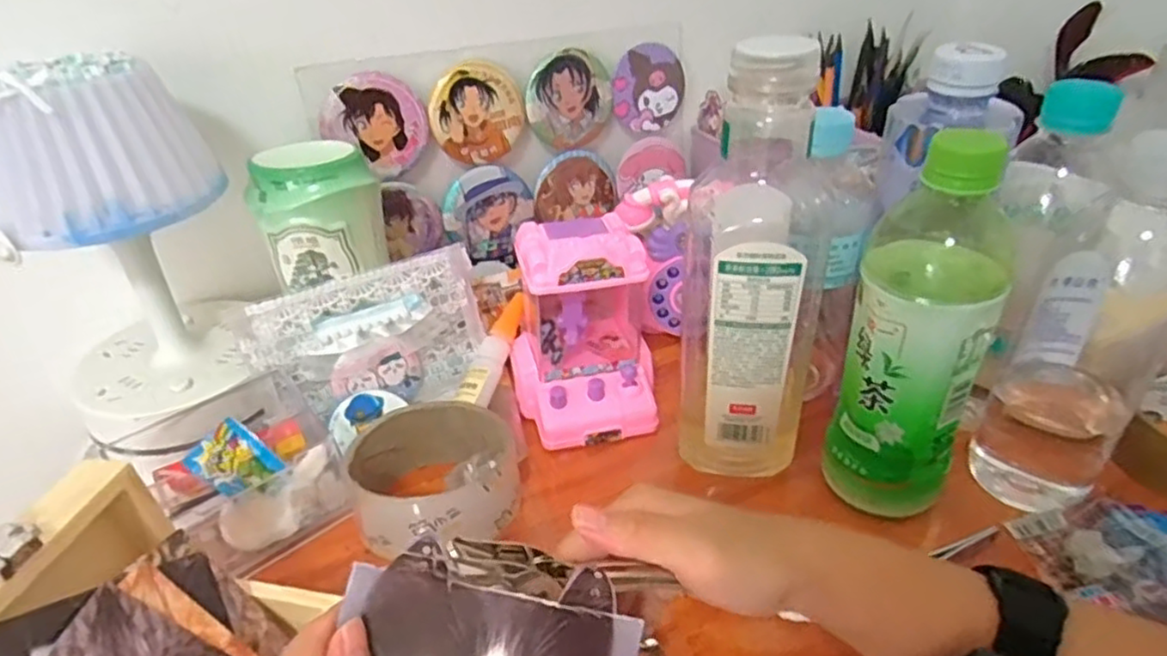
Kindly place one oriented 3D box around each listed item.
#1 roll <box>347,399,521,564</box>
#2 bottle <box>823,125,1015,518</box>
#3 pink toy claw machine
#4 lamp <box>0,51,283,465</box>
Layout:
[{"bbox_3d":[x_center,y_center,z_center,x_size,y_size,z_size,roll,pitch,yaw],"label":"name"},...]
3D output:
[{"bbox_3d":[-0.086,0.089,0.401,0.094,0.046,0.086,-1,34,1],"label":"roll"},{"bbox_3d":[0.172,-0.001,0.351,0.066,0.202,0.059,14,37,22],"label":"bottle"},{"bbox_3d":[-0.001,-0.002,0.457,0.091,0.125,0.091,-7,34,-7],"label":"pink toy claw machine"},{"bbox_3d":[-0.258,-0.044,0.392,0.113,0.200,0.116,-26,40,-31],"label":"lamp"}]

